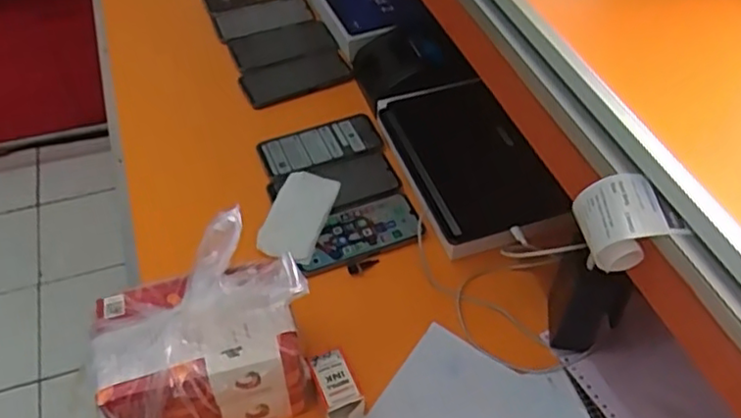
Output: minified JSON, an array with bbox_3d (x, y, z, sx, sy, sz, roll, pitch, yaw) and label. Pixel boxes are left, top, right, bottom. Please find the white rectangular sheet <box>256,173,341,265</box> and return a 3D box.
[{"bbox_3d":[-0.092,0.006,0.815,0.078,0.020,0.139,6,49,16],"label":"white rectangular sheet"}]

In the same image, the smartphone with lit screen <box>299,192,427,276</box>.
[{"bbox_3d":[-0.016,0.025,0.810,0.158,0.016,0.081,-16,53,-11],"label":"smartphone with lit screen"}]

